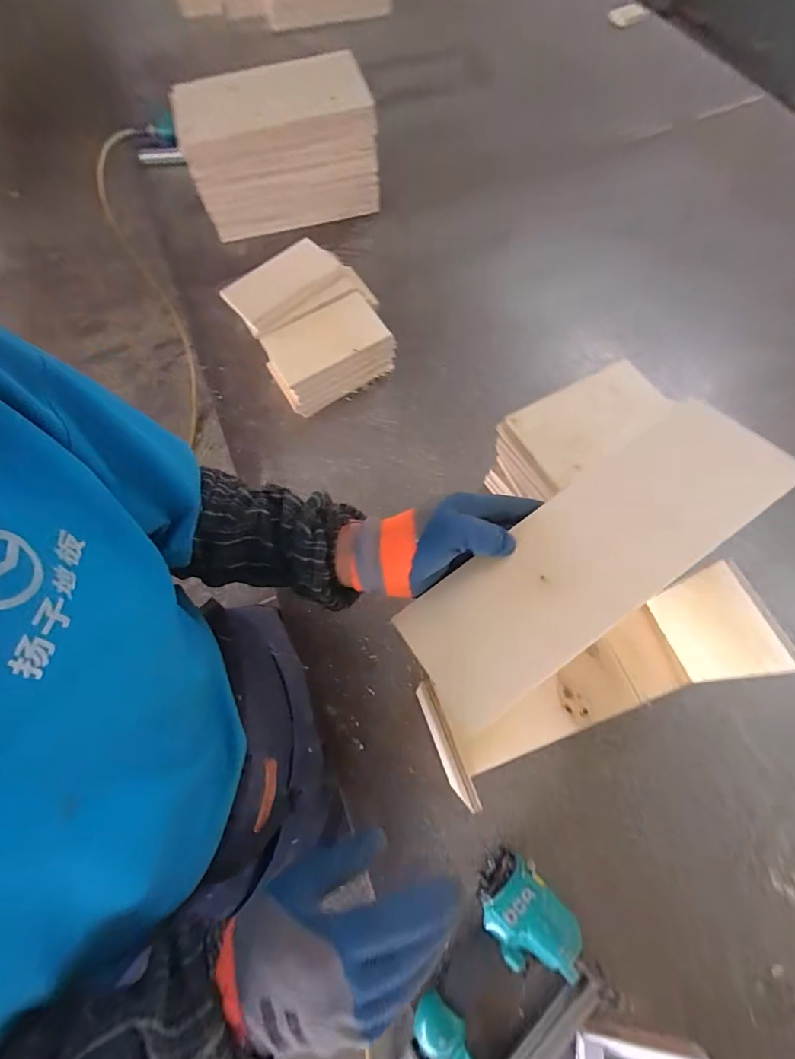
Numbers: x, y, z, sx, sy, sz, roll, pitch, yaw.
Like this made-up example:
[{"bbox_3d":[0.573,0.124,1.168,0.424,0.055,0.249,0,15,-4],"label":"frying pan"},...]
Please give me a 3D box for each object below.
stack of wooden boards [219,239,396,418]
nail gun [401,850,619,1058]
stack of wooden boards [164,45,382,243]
[{"bbox_3d":[-0.139,-0.345,0.783,0.215,0.119,0.247,-33,69,-11],"label":"stack of wooden boards"},{"bbox_3d":[0.113,0.483,0.455,0.151,0.055,0.235,33,72,15],"label":"nail gun"},{"bbox_3d":[-0.228,-0.764,0.909,0.365,0.207,0.192,-6,67,0],"label":"stack of wooden boards"}]

